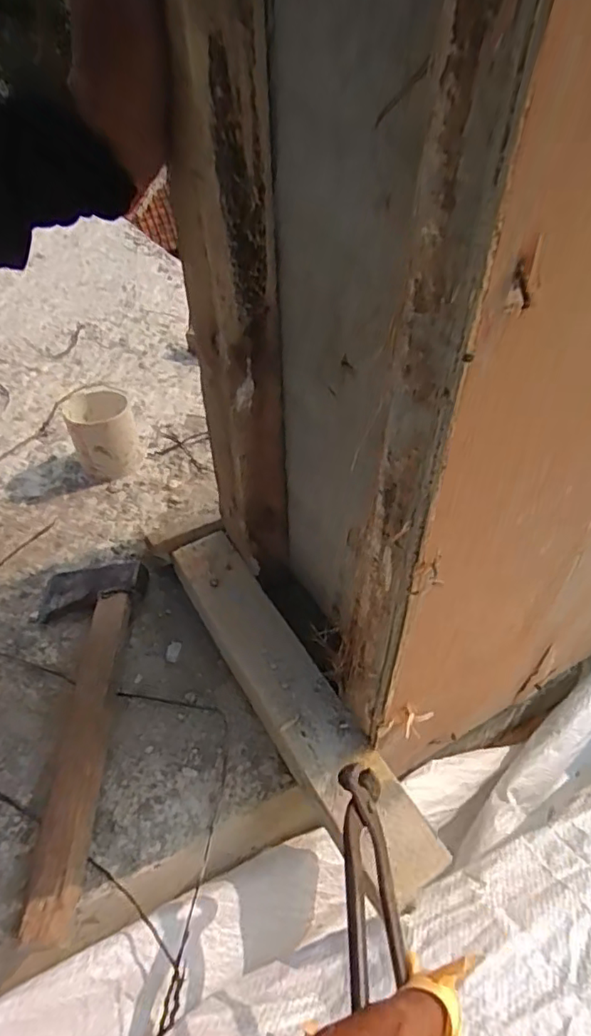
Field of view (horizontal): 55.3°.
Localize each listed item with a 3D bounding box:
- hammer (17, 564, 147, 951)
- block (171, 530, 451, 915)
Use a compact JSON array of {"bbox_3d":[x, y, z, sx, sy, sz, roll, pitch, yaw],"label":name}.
[{"bbox_3d":[-0.193,0.163,0.468,0.104,0.045,0.310,-4,52,-1],"label":"hammer"},{"bbox_3d":[-0.009,0.146,0.480,0.061,0.054,0.341,-27,56,-18],"label":"block"}]

